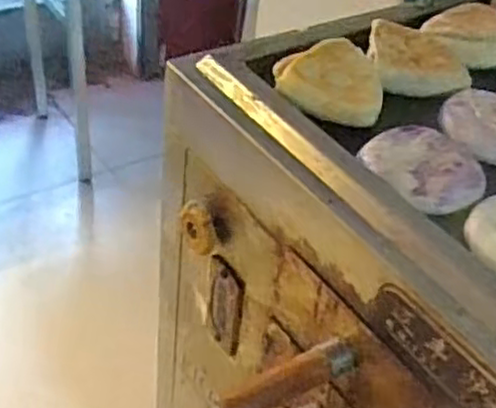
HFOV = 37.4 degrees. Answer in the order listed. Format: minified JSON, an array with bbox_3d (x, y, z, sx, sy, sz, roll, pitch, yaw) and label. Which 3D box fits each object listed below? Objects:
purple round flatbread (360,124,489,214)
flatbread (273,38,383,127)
[{"bbox_3d":[0.152,-0.037,0.637,0.095,0.014,0.102,3,41,-3],"label":"purple round flatbread"},{"bbox_3d":[0.089,-0.120,0.721,0.098,0.022,0.110,-24,49,-29],"label":"flatbread"}]

